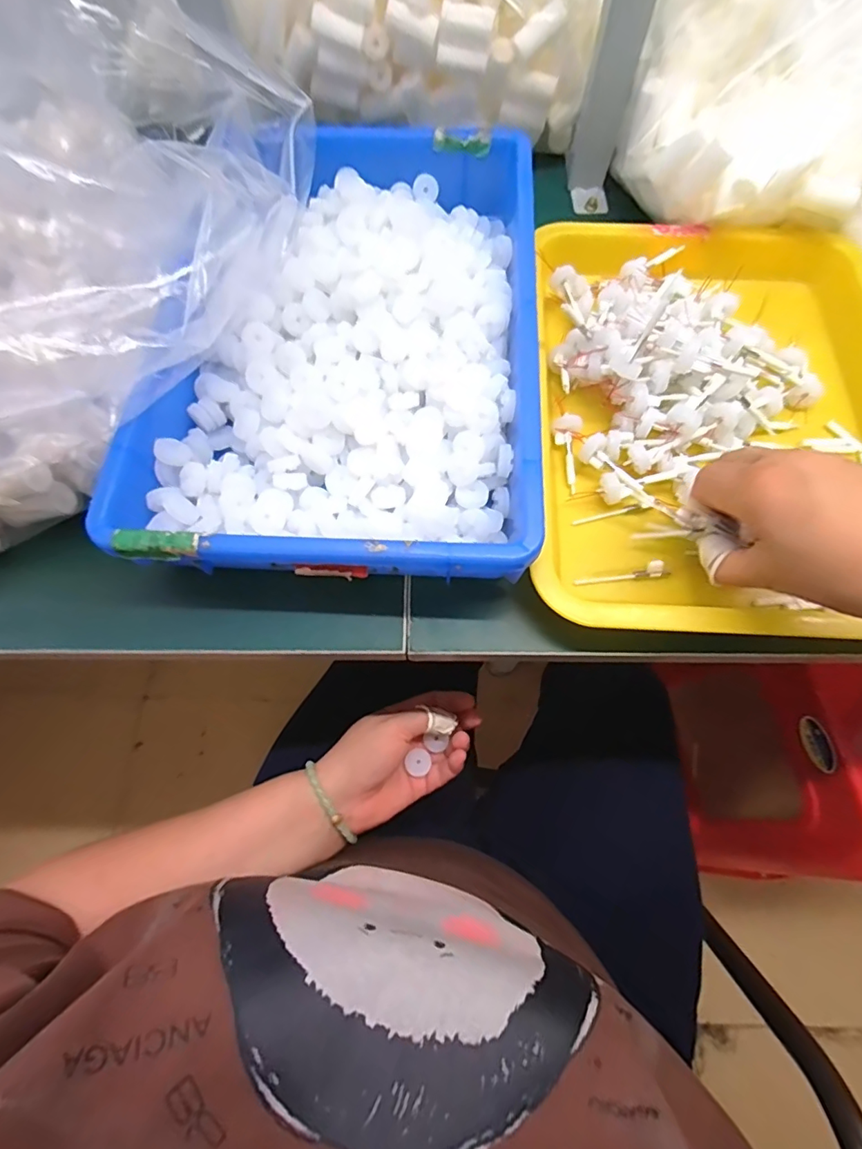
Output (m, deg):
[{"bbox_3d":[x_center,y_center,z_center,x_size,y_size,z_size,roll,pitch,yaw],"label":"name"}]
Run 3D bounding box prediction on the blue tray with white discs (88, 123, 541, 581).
[{"bbox_3d":[-0.051,-0.167,0.356,0.235,0.060,0.363,4,69,1],"label":"blue tray with white discs"}]

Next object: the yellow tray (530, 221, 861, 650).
[{"bbox_3d":[0.200,-0.118,0.341,0.251,0.055,0.322,3,69,1],"label":"yellow tray"}]

